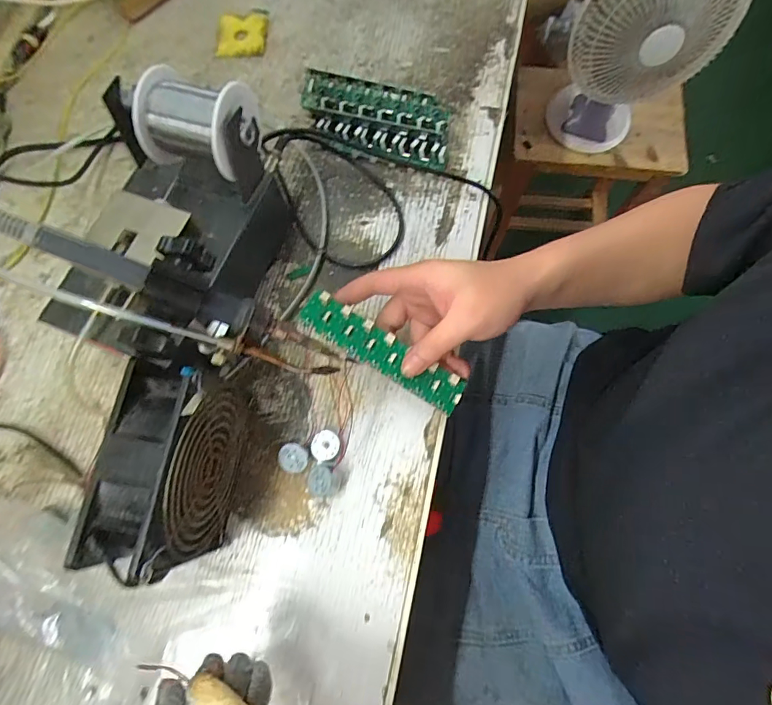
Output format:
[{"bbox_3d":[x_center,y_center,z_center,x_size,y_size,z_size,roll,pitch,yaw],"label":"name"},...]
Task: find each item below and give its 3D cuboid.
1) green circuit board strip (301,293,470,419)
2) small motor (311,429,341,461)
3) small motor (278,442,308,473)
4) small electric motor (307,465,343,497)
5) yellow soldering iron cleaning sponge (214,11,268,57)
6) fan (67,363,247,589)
[{"bbox_3d":[-0.002,0.000,0.334,0.136,0.007,0.030,33,76,-2],"label":"green circuit board strip"},{"bbox_3d":[-0.048,0.076,0.352,0.022,0.014,0.023,0,73,2],"label":"small motor"},{"bbox_3d":[-0.073,0.085,0.347,0.023,0.021,0.021,0,73,2],"label":"small motor"},{"bbox_3d":[-0.049,0.101,0.341,0.025,0.020,0.022,10,74,5],"label":"small electric motor"},{"bbox_3d":[-0.164,-0.364,0.498,0.054,0.008,0.068,2,73,2],"label":"yellow soldering iron cleaning sponge"},{"bbox_3d":[-0.138,0.078,0.298,0.049,0.119,0.125,9,73,3],"label":"fan"}]

